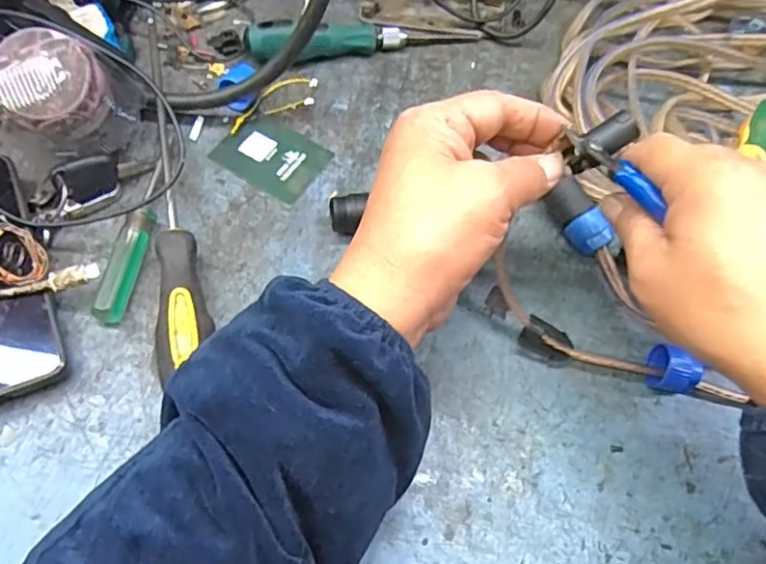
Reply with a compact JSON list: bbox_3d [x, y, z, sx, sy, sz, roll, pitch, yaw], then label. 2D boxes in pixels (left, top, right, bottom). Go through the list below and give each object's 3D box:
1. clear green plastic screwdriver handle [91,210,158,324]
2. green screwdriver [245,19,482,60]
[{"bbox_3d":[-0.160,-0.012,0.392,0.015,0.021,0.075,8,61,1],"label":"clear green plastic screwdriver handle"},{"bbox_3d":[-0.012,-0.192,0.493,0.184,0.031,0.022,-9,63,-8],"label":"green screwdriver"}]

